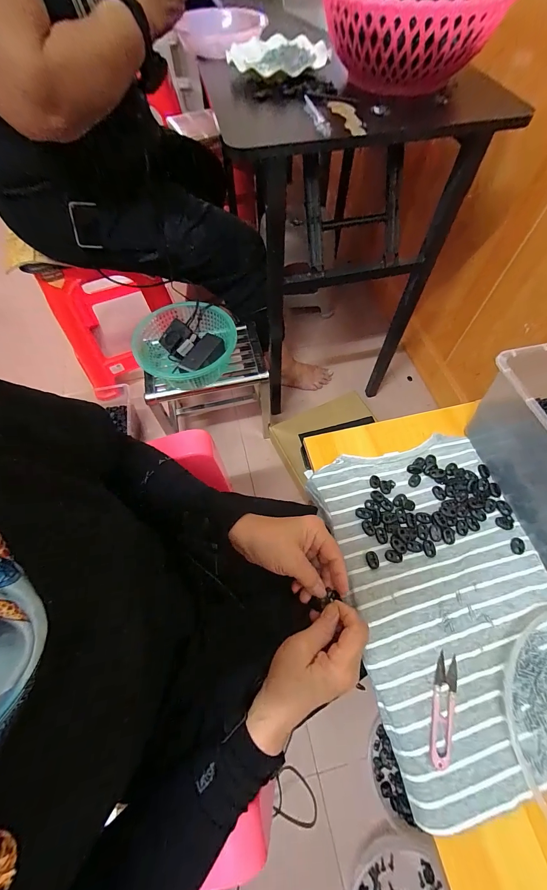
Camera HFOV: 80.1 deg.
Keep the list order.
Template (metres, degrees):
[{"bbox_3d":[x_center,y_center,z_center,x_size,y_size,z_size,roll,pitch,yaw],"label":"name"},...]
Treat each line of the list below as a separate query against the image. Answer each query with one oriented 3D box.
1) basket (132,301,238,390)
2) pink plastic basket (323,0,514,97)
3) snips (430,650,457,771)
[{"bbox_3d":[-0.200,-0.242,0.802,0.217,0.088,0.236,-1,62,1],"label":"basket"},{"bbox_3d":[0.226,-0.690,0.539,0.289,0.101,0.303,24,65,14],"label":"pink plastic basket"},{"bbox_3d":[0.184,0.282,0.348,0.023,0.007,0.102,15,63,9],"label":"snips"}]

